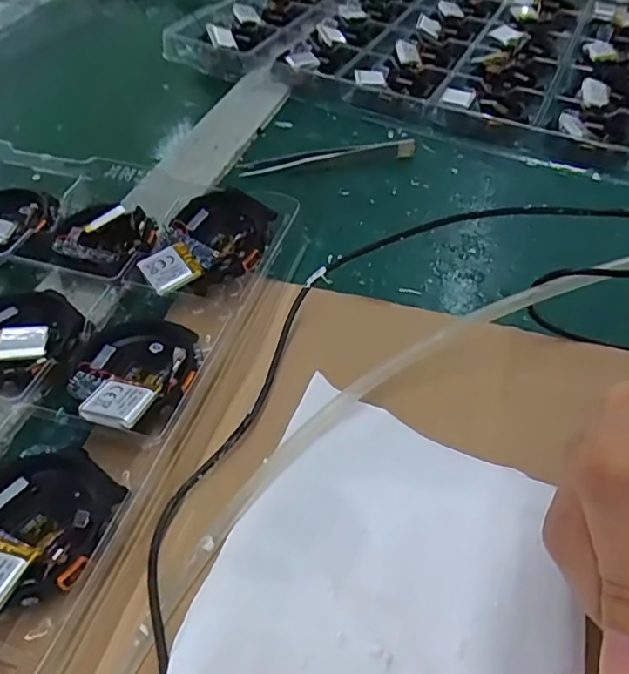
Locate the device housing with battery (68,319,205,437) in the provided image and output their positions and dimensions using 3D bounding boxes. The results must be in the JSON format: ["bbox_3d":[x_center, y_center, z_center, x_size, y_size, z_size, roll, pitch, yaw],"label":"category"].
[{"bbox_3d":[-0.070,0.014,0.225,0.046,0.018,0.057,7,47,2],"label":"device housing with battery"}]

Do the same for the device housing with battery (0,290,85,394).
[{"bbox_3d":[-0.122,0.000,0.239,0.049,0.010,0.049,2,47,-2],"label":"device housing with battery"}]

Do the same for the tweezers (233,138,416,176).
[{"bbox_3d":[0.010,-0.113,0.362,0.113,0.010,0.015,-8,49,-12],"label":"tweezers"}]

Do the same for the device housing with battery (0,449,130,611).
[{"bbox_3d":[-0.091,0.061,0.182,0.047,0.015,0.055,15,48,10],"label":"device housing with battery"}]

